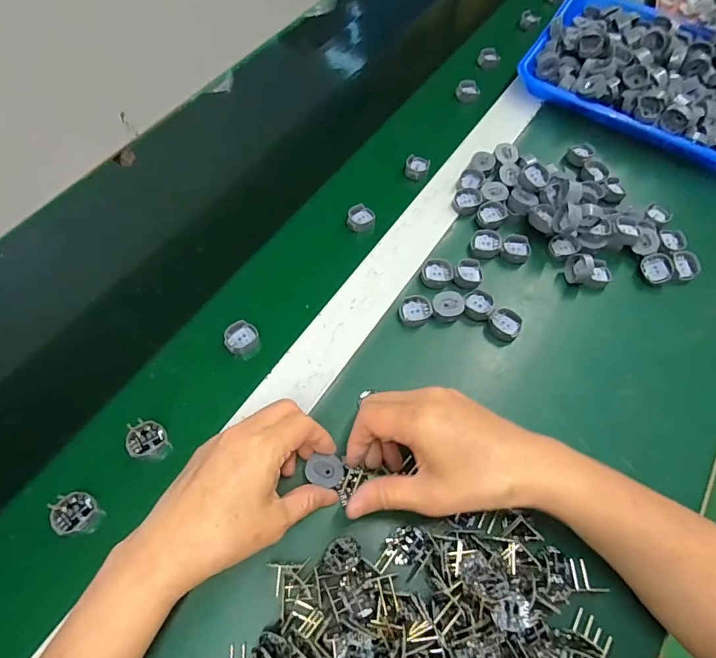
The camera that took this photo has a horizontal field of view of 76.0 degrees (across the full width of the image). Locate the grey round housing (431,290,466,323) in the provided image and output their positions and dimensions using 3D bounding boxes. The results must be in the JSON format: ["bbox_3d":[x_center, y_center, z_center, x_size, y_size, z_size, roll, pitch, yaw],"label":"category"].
[{"bbox_3d":[0.082,-0.020,0.422,0.029,0.022,0.024,16,64,8],"label":"grey round housing"}]

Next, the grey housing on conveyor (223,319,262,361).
[{"bbox_3d":[-0.104,0.010,0.415,0.029,0.018,0.031,0,63,-1],"label":"grey housing on conveyor"}]

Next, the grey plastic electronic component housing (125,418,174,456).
[{"bbox_3d":[-0.167,0.086,0.365,0.030,0.012,0.028,-10,83,-23],"label":"grey plastic electronic component housing"}]

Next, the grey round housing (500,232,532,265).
[{"bbox_3d":[0.158,-0.079,0.458,0.028,0.014,0.028,0,63,-1],"label":"grey round housing"}]

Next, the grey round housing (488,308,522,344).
[{"bbox_3d":[0.135,-0.004,0.418,0.028,0.012,0.029,0,63,-1],"label":"grey round housing"}]

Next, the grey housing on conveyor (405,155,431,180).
[{"bbox_3d":[0.068,-0.181,0.517,0.028,0.010,0.030,7,63,3],"label":"grey housing on conveyor"}]

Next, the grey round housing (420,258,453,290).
[{"bbox_3d":[0.075,-0.054,0.441,0.029,0.012,0.027,0,63,-1],"label":"grey round housing"}]

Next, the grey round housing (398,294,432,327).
[{"bbox_3d":[0.052,-0.016,0.423,0.028,0.016,0.028,0,63,-1],"label":"grey round housing"}]

